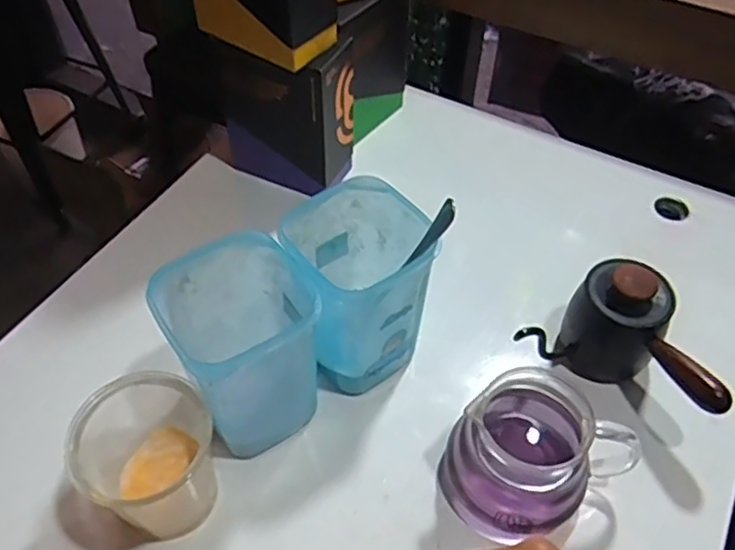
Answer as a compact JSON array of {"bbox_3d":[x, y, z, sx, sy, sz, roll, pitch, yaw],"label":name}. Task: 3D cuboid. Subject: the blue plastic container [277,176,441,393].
[{"bbox_3d":[-0.006,0.011,0.532,0.094,0.147,0.104,-15,52,-12],"label":"blue plastic container"}]

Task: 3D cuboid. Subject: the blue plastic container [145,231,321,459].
[{"bbox_3d":[-0.092,0.055,0.496,0.100,0.137,0.104,-28,56,-21],"label":"blue plastic container"}]

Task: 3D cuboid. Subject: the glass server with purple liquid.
[{"bbox_3d":[0.122,0.127,0.480,0.105,0.085,0.114,0,51,0],"label":"glass server with purple liquid"}]

